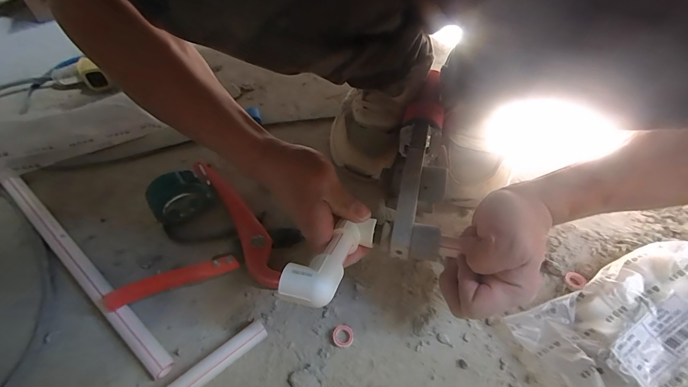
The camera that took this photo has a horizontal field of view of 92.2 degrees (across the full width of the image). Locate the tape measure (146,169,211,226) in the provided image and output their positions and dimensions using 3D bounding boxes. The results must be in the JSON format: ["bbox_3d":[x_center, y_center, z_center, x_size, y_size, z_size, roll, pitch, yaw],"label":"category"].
[{"bbox_3d":[-0.197,0.009,0.399,0.062,0.068,0.032,-25,57,-18],"label":"tape measure"}]

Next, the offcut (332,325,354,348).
[{"bbox_3d":[-0.001,0.146,0.340,0.021,0.004,0.021,0,53,0],"label":"offcut"}]

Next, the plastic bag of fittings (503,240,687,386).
[{"bbox_3d":[0.298,0.135,0.320,0.219,0.047,0.144,-22,56,-16],"label":"plastic bag of fittings"}]

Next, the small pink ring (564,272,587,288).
[{"bbox_3d":[0.268,0.099,0.382,0.020,0.008,0.020,0,53,0],"label":"small pink ring"}]

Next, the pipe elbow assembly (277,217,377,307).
[{"bbox_3d":[-0.007,0.054,0.291,0.038,0.022,0.115,26,29,18],"label":"pipe elbow assembly"}]

